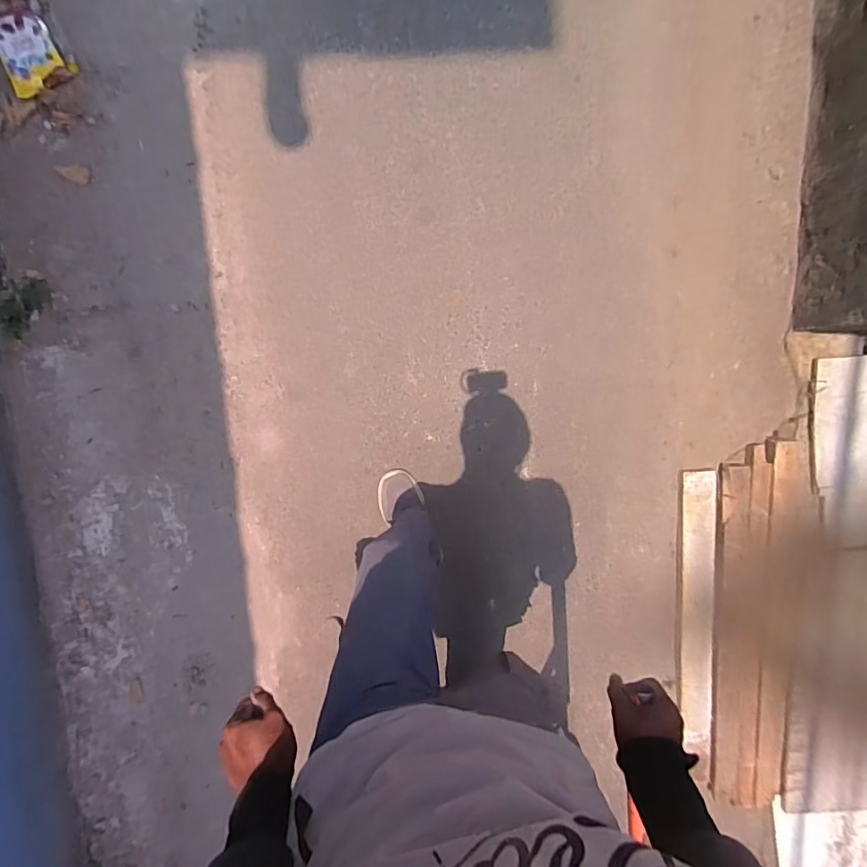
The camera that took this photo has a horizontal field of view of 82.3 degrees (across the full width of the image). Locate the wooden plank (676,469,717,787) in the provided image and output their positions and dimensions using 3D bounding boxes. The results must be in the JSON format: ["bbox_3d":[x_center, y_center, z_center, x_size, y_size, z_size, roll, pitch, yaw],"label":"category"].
[{"bbox_3d":[0.740,0.543,1.400,0.106,0.021,0.882,-2,96,5],"label":"wooden plank"}]

